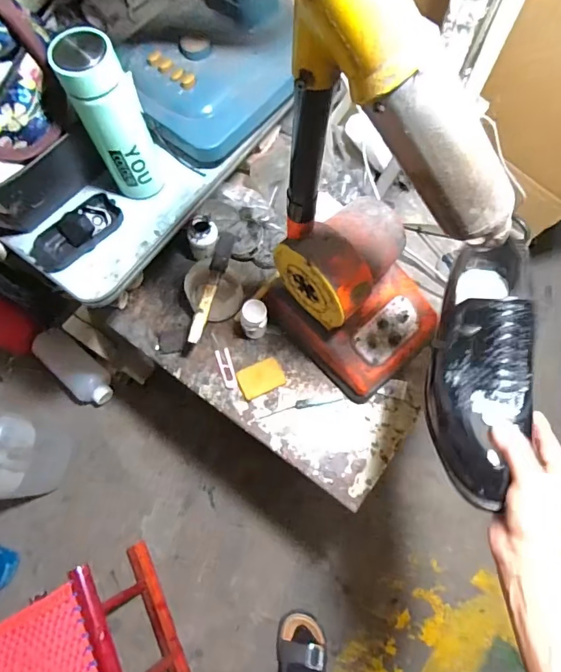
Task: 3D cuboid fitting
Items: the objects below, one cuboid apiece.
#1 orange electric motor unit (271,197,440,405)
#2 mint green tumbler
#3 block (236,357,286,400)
[{"bbox_3d":[0.113,-0.057,0.626,0.179,0.222,0.225,-41,77,-11],"label":"orange electric motor unit"},{"bbox_3d":[-0.192,-0.242,0.514,0.066,0.199,0.058,-6,73,-1],"label":"mint green tumbler"},{"bbox_3d":[-0.031,0.067,0.703,0.071,0.005,0.049,-24,74,-6],"label":"block"}]

